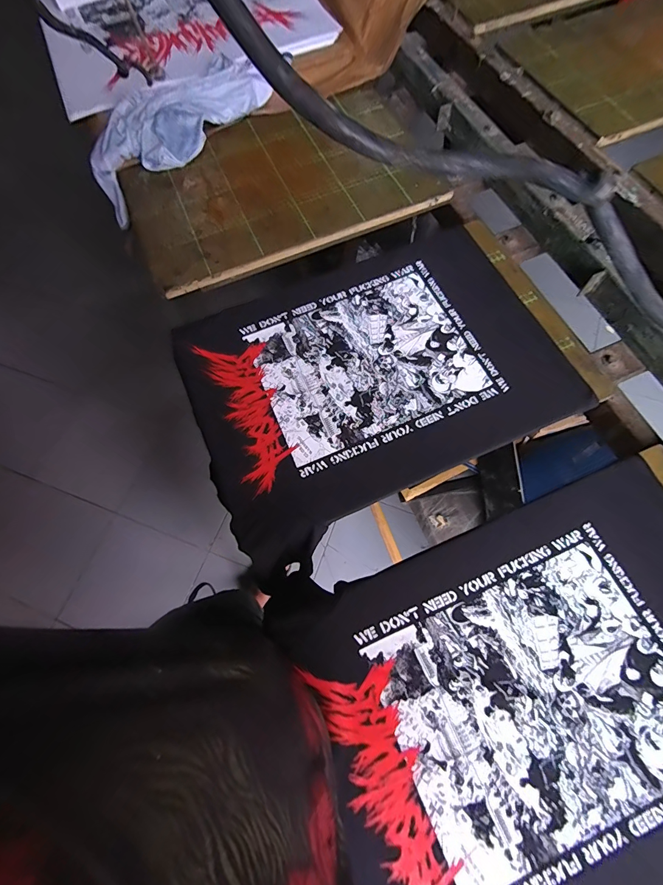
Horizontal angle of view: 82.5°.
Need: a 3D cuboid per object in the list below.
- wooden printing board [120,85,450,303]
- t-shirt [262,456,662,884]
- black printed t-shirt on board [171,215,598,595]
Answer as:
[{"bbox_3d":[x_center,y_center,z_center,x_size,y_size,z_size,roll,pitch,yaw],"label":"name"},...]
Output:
[{"bbox_3d":[-0.106,-0.525,0.761,0.591,0.036,0.366,-22,70,-6],"label":"wooden printing board"},{"bbox_3d":[0.261,0.287,0.431,0.554,0.030,0.402,-18,70,-4],"label":"t-shirt"},{"bbox_3d":[0.058,-0.113,0.588,0.554,0.015,0.409,-28,71,-8],"label":"black printed t-shirt on board"}]

